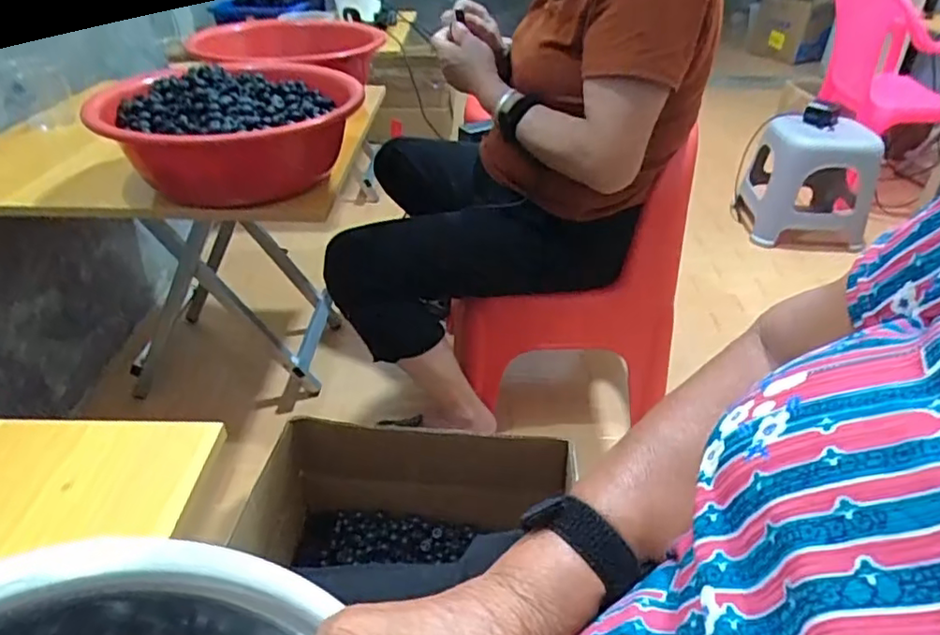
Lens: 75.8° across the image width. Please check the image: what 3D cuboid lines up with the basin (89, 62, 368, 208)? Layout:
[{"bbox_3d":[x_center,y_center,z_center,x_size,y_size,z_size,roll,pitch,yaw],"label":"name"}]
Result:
[{"bbox_3d":[-0.296,-0.244,0.793,0.278,0.134,0.275,-1,36,0],"label":"basin"}]

